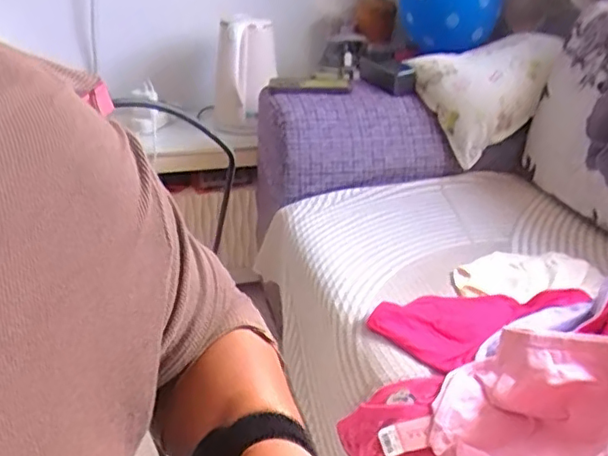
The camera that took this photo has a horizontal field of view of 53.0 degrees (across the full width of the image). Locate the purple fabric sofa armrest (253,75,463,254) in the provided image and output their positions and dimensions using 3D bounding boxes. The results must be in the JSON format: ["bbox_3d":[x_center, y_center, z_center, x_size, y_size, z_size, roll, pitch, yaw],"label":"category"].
[{"bbox_3d":[0.101,-0.151,1.179,0.375,0.188,0.223,0,27,-4],"label":"purple fabric sofa armrest"}]

